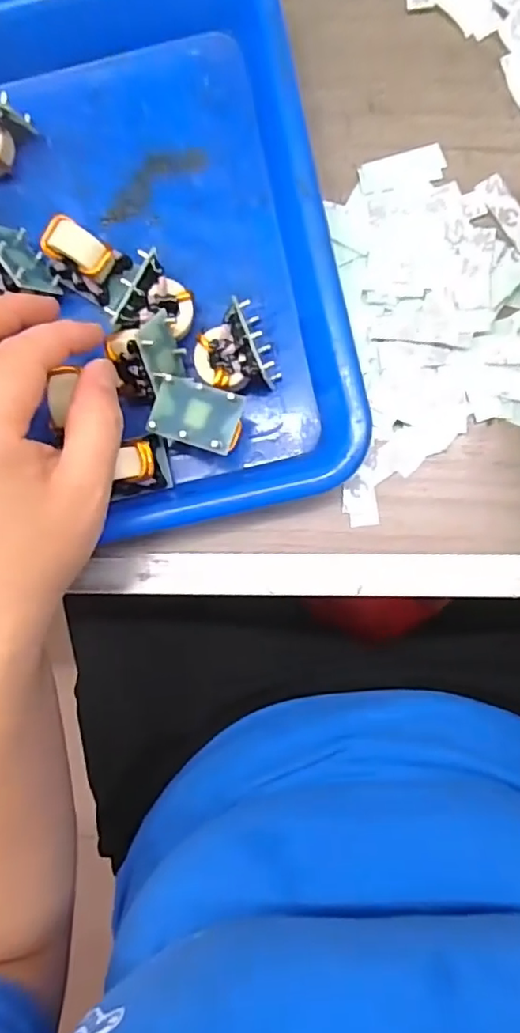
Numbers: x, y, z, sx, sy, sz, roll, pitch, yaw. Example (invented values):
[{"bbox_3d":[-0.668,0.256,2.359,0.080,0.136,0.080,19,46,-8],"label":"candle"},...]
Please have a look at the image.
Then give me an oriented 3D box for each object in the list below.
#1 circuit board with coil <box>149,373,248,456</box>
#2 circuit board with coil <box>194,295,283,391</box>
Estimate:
[{"bbox_3d":[-0.028,-0.043,0.254,0.038,0.034,0.026,17,90,2],"label":"circuit board with coil"},{"bbox_3d":[-0.011,-0.072,0.258,0.034,0.026,0.033,-29,89,2],"label":"circuit board with coil"}]

